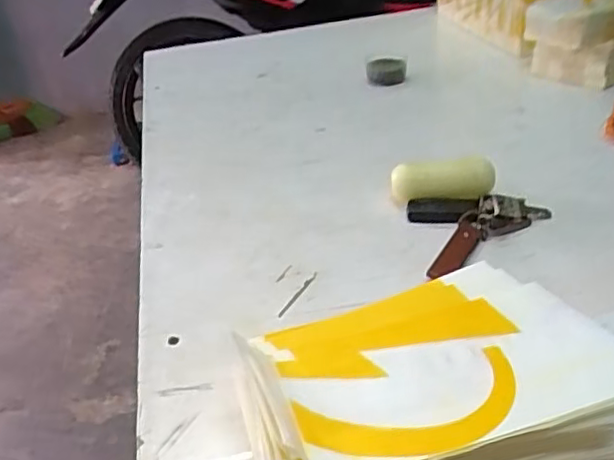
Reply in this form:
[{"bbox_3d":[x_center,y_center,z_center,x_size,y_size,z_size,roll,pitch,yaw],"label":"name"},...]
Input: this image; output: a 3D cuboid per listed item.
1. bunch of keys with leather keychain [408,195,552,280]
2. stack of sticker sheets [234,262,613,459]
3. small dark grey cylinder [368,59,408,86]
[{"bbox_3d":[0.140,-0.010,0.577,0.142,0.023,0.097,-22,35,-24],"label":"bunch of keys with leather keychain"},{"bbox_3d":[0.063,0.093,0.372,0.197,0.083,0.151,-13,32,-10],"label":"stack of sticker sheets"},{"bbox_3d":[0.112,-0.223,0.894,0.055,0.033,0.039,0,32,9],"label":"small dark grey cylinder"}]

